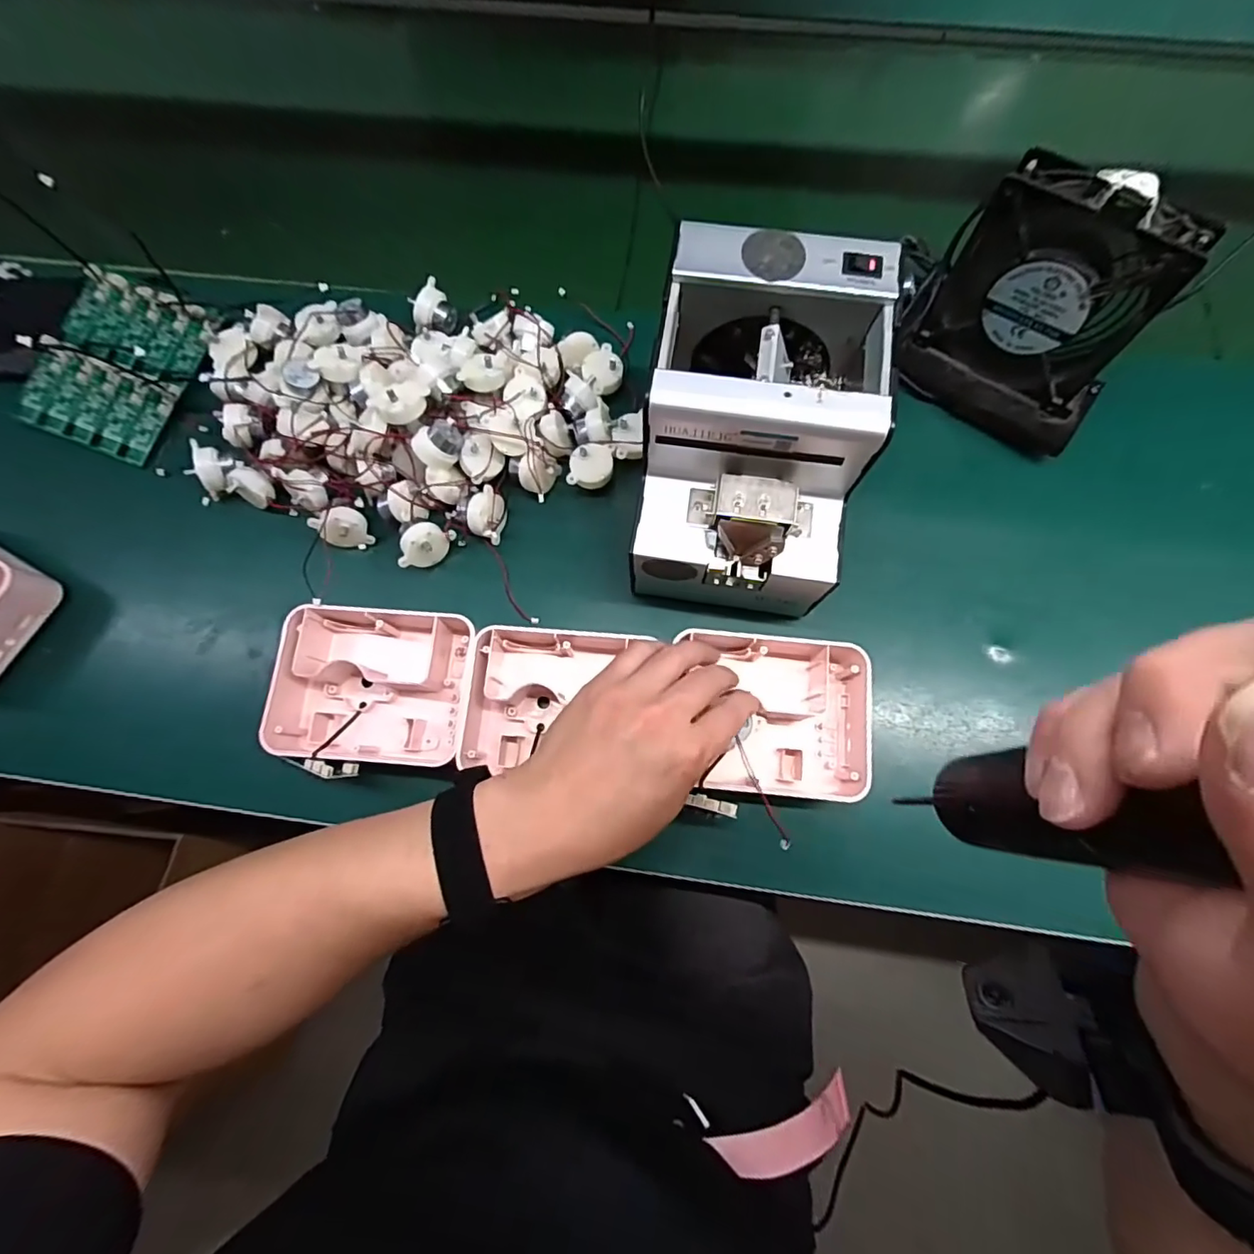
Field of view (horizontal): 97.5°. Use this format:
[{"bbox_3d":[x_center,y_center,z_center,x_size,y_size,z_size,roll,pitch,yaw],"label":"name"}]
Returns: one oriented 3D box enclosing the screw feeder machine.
[{"bbox_3d":[0.079,-0.113,0.349,0.128,0.151,0.173,8,74,4],"label":"screw feeder machine"}]

